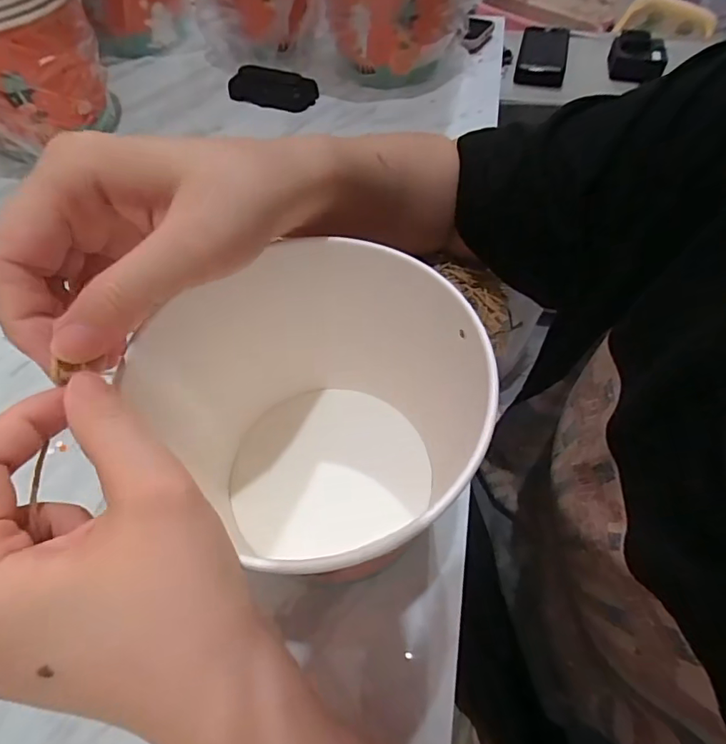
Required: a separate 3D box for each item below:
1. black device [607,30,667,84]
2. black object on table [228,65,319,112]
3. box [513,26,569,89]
[{"bbox_3d":[0.400,-0.461,0.723,0.075,0.048,0.051,18,59,14],"label":"black device"},{"bbox_3d":[-0.110,-0.341,0.595,0.106,0.031,0.036,18,59,14],"label":"black object on table"},{"bbox_3d":[0.279,-0.494,0.771,0.070,0.031,0.140,11,57,10],"label":"box"}]

